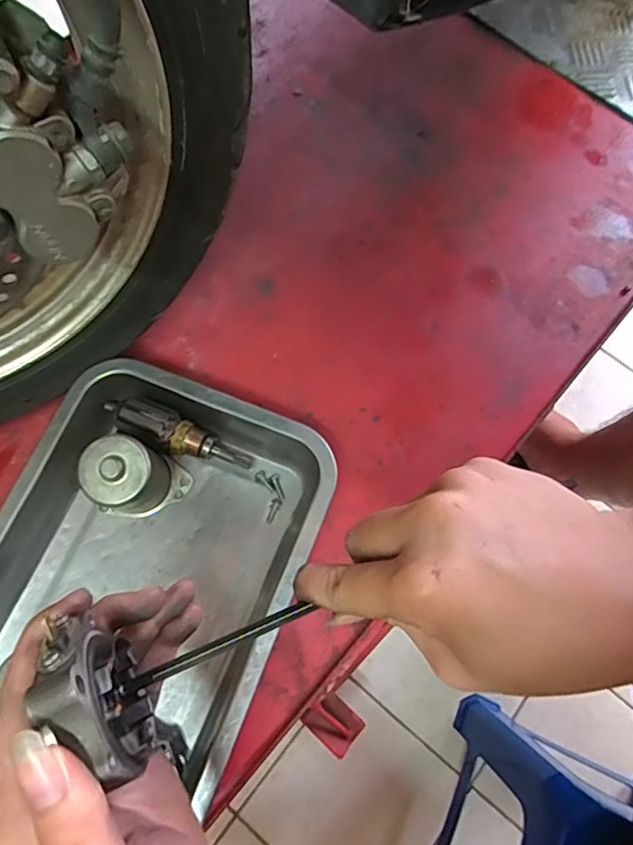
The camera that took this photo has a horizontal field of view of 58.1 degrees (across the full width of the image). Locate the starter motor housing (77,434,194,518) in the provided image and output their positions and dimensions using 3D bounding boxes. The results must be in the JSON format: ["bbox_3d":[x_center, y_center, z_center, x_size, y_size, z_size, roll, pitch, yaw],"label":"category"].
[{"bbox_3d":[-0.133,0.039,0.411,0.064,0.074,0.050,-38,78,-13],"label":"starter motor housing"}]

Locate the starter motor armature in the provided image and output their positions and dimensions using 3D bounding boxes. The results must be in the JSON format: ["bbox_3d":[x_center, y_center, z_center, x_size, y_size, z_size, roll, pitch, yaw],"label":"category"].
[{"bbox_3d":[-0.108,0.010,0.439,0.117,0.032,0.027,26,74,6],"label":"starter motor armature"}]

